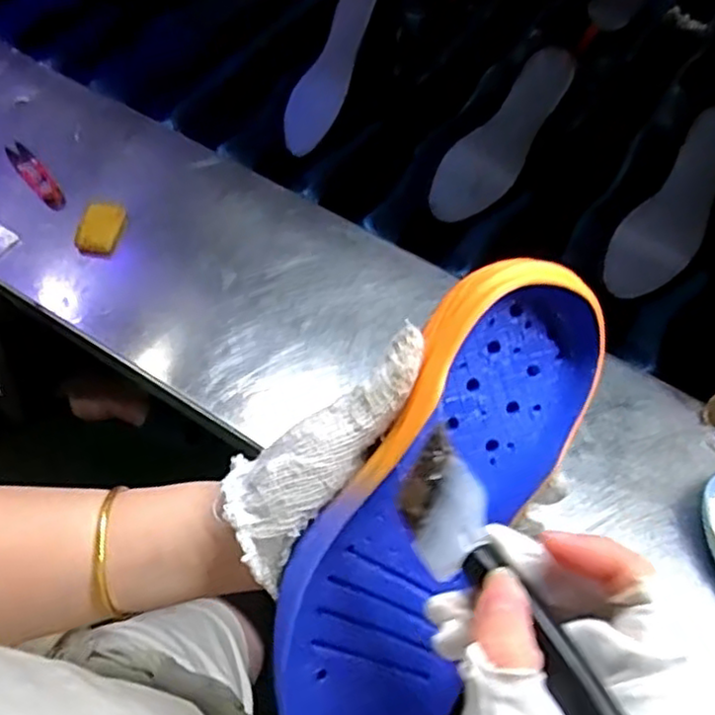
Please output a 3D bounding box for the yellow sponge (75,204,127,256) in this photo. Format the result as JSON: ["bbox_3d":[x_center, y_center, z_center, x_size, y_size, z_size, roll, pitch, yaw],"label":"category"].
[{"bbox_3d":[-0.237,-0.118,0.637,0.036,0.019,0.049,5,58,-2],"label":"yellow sponge"}]

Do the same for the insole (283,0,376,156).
[{"bbox_3d":[-0.030,-0.338,0.791,0.061,0.019,0.226,20,81,8],"label":"insole"}]

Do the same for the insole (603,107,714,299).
[{"bbox_3d":[0.327,-0.157,0.697,0.069,0.017,0.218,33,89,17],"label":"insole"}]

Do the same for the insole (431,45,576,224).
[{"bbox_3d":[0.162,-0.237,0.742,0.068,0.015,0.218,42,89,2],"label":"insole"}]

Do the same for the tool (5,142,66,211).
[{"bbox_3d":[-0.318,-0.183,0.678,0.024,0.010,0.120,-34,67,-23],"label":"tool"}]

